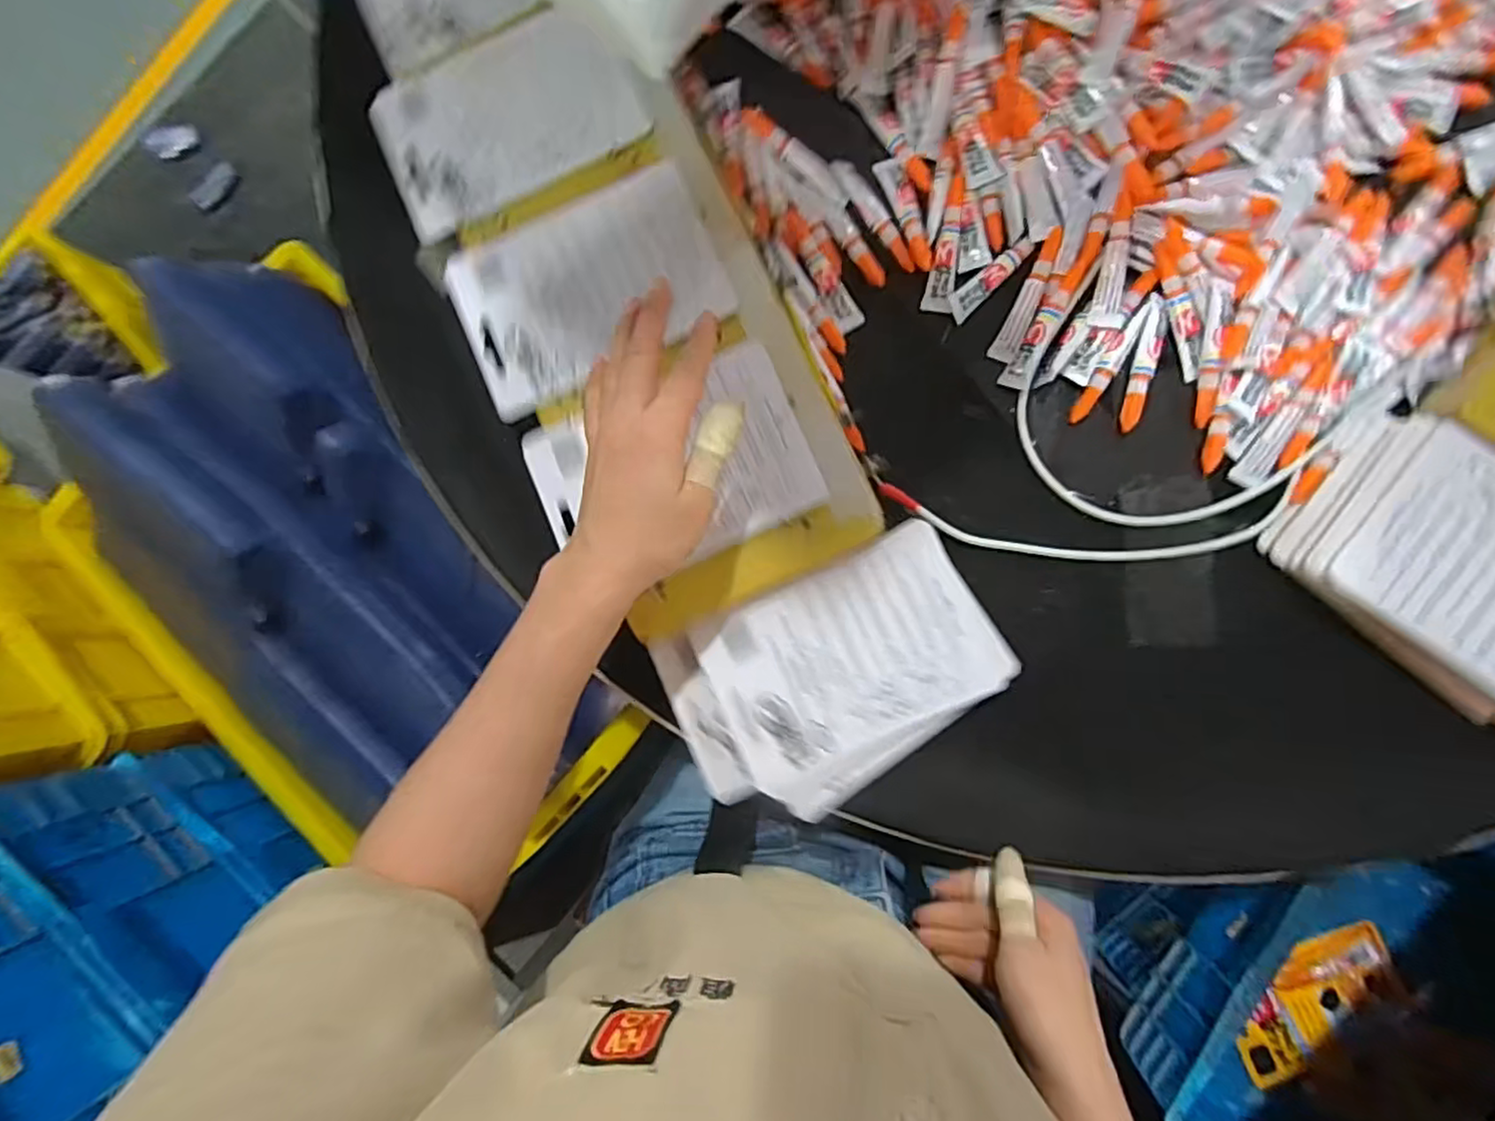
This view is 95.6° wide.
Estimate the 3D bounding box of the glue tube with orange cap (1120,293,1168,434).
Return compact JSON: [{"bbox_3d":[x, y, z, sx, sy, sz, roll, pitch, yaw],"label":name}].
[{"bbox_3d":[0.249,-0.124,0.427,0.014,0.009,0.085,15,88,8],"label":"glue tube with orange cap"}]

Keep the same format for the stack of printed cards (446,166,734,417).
[{"bbox_3d":[-0.100,-0.175,0.430,0.163,0.016,0.115,-25,83,6],"label":"stack of printed cards"}]

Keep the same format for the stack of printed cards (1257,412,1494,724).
[{"bbox_3d":[0.420,0.015,0.391,0.199,0.029,0.128,37,91,8],"label":"stack of printed cards"}]

